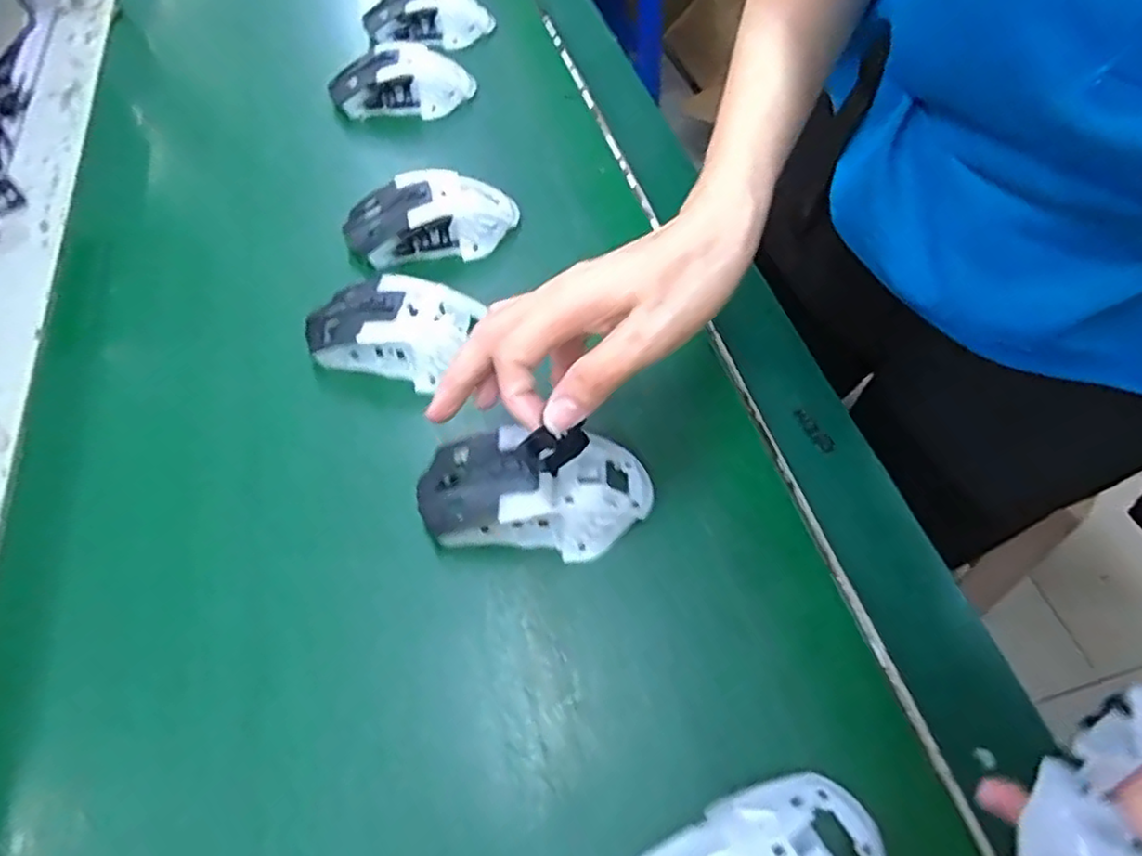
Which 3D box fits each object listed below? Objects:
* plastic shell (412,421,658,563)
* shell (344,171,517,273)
[{"bbox_3d":[-0.017,0.025,0.328,0.119,0.040,0.072,-6,56,-4],"label":"plastic shell"},{"bbox_3d":[-0.095,-0.141,0.449,0.115,0.046,0.059,-8,56,-6],"label":"shell"}]

